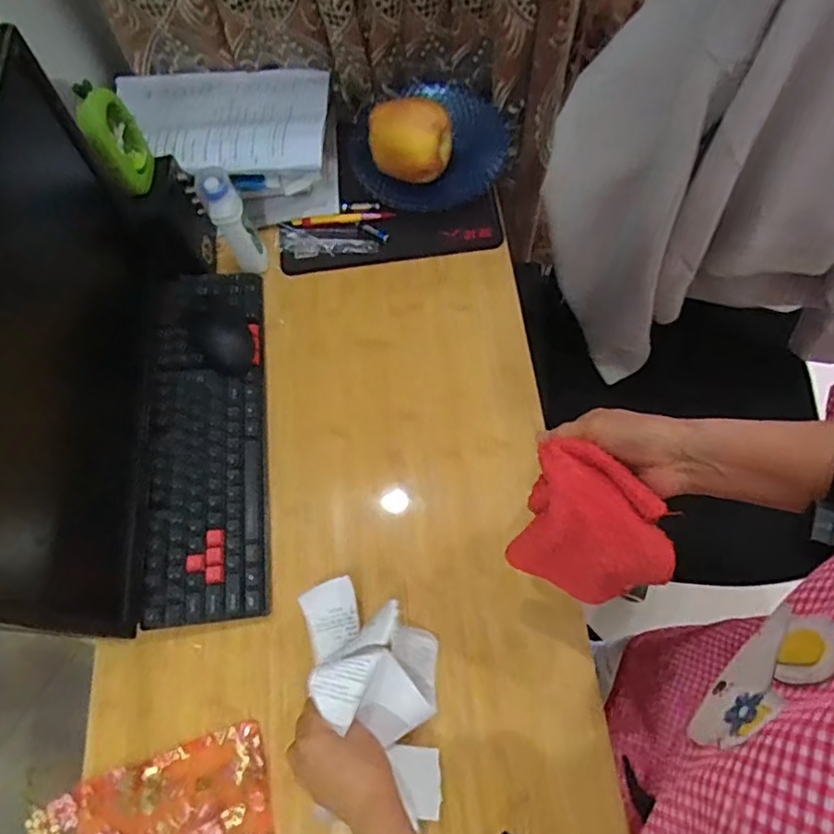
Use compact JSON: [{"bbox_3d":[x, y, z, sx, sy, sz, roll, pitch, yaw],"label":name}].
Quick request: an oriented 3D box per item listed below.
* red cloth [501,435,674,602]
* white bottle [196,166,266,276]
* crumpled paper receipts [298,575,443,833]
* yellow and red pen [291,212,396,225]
[{"bbox_3d":[0.138,0.088,0.463,0.115,0.084,0.087,25,71,13],"label":"red cloth"},{"bbox_3d":[-0.221,-0.232,0.717,0.038,0.147,0.034,-31,69,-9],"label":"white bottle"},{"bbox_3d":[-0.026,0.239,0.536,0.100,0.095,0.208,-39,71,-12],"label":"crumpled paper receipts"},{"bbox_3d":[-0.100,-0.268,0.796,0.140,0.009,0.014,0,68,3],"label":"yellow and red pen"}]

